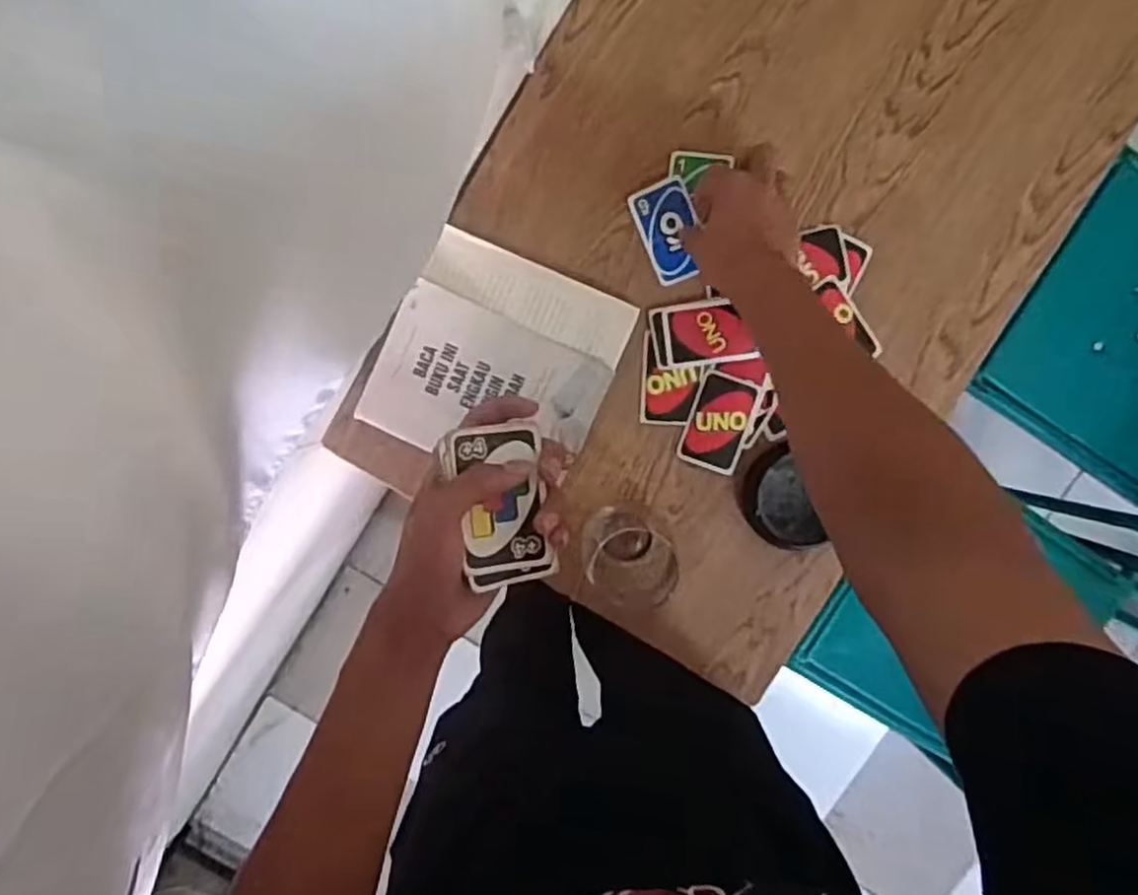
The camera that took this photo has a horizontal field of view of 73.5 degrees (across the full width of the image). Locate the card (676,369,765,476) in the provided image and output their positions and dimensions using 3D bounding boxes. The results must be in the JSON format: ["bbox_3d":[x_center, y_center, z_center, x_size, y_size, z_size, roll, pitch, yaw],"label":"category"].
[{"bbox_3d":[0.136,-0.022,0.689,0.055,0.004,0.085,20,98,7],"label":"card"}]

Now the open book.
[{"bbox_3d":[-0.062,-0.074,0.679,0.192,0.024,0.185,23,97,-1],"label":"open book"}]

